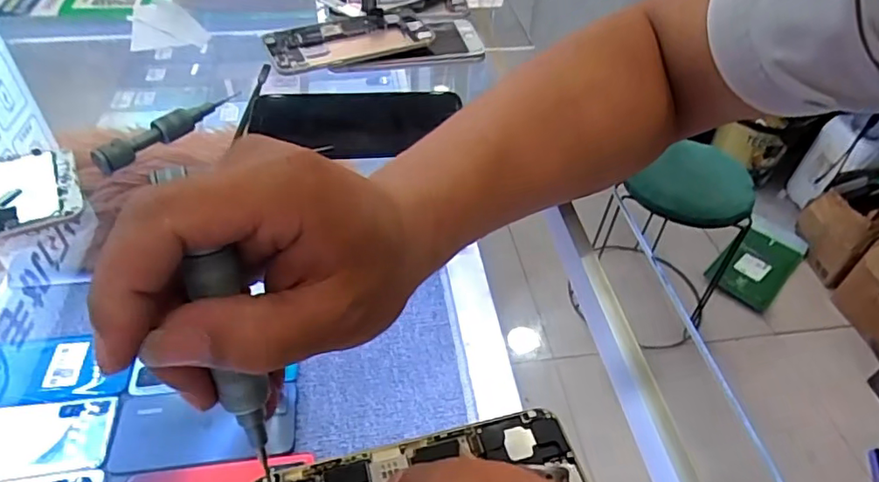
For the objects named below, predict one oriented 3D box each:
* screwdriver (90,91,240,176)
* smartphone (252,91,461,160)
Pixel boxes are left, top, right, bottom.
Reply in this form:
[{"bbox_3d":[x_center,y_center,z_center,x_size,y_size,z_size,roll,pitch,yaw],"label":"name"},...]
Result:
[{"bbox_3d":[-0.183,-0.078,0.383,0.014,0.017,0.106,30,51,23],"label":"screwdriver"},{"bbox_3d":[-0.059,-0.090,0.413,0.150,0.014,0.080,-7,47,-10],"label":"smartphone"}]

